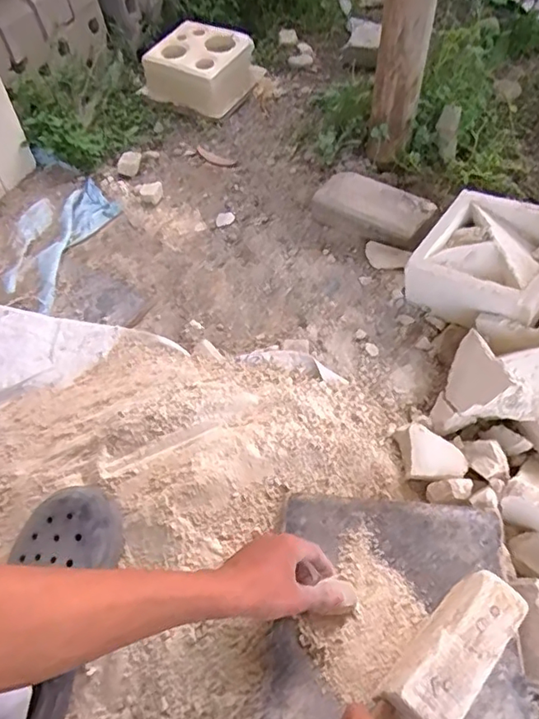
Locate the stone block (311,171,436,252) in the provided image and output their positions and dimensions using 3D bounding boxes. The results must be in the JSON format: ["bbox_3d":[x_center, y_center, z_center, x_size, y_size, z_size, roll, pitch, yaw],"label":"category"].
[{"bbox_3d":[0.191,-0.271,1.037,0.217,0.068,0.102,31,61,24],"label":"stone block"}]

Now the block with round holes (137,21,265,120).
[{"bbox_3d":[-0.169,-0.731,1.399,0.234,0.106,0.233,22,58,19],"label":"block with round holes"}]

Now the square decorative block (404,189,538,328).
[{"bbox_3d":[0.344,-0.142,0.880,0.206,0.119,0.211,32,61,24],"label":"square decorative block"}]

